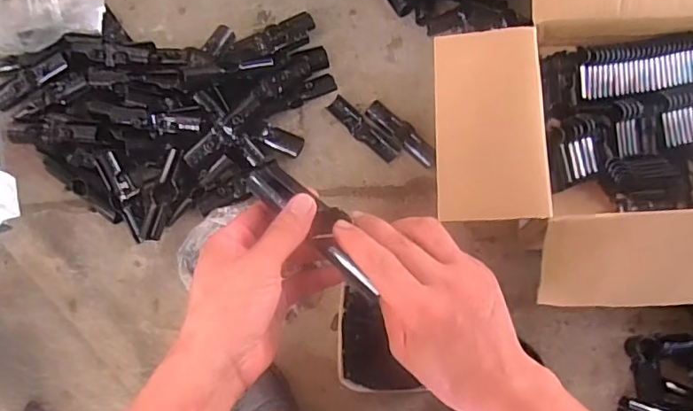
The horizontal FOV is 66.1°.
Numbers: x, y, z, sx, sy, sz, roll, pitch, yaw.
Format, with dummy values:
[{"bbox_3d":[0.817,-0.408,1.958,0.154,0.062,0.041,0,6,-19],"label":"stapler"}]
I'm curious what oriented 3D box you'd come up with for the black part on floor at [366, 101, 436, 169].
[{"bbox_3d":[0.084,-0.108,0.799,0.033,0.022,0.126,-43,79,-13],"label":"black part on floor"}]

